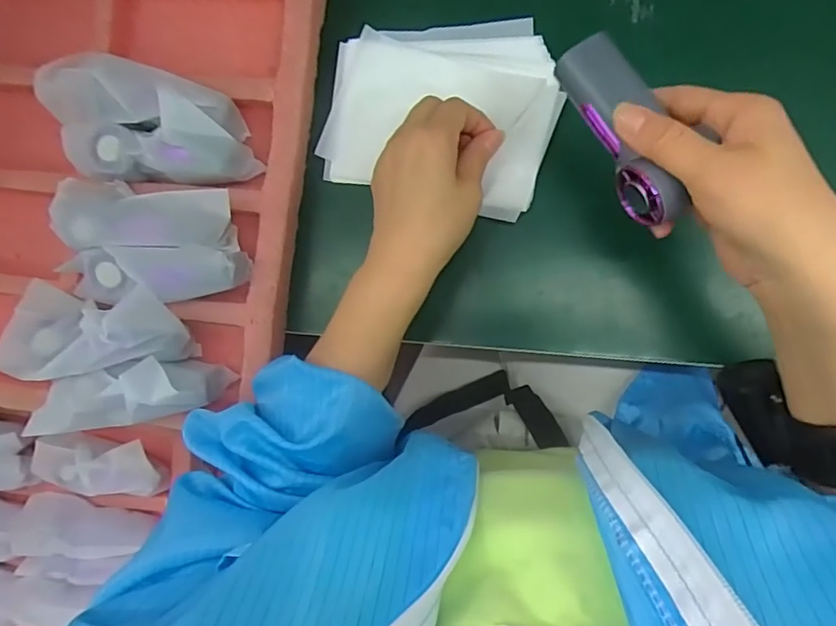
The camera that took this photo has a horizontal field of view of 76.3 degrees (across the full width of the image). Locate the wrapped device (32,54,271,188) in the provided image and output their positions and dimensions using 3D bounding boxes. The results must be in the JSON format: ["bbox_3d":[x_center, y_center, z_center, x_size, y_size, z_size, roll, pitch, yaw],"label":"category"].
[{"bbox_3d":[-0.194,-0.131,0.383,0.147,0.059,0.078,18,92,9],"label":"wrapped device"}]

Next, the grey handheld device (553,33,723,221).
[{"bbox_3d":[0.107,-0.096,0.279,0.036,0.031,0.102,-19,81,8],"label":"grey handheld device"}]

